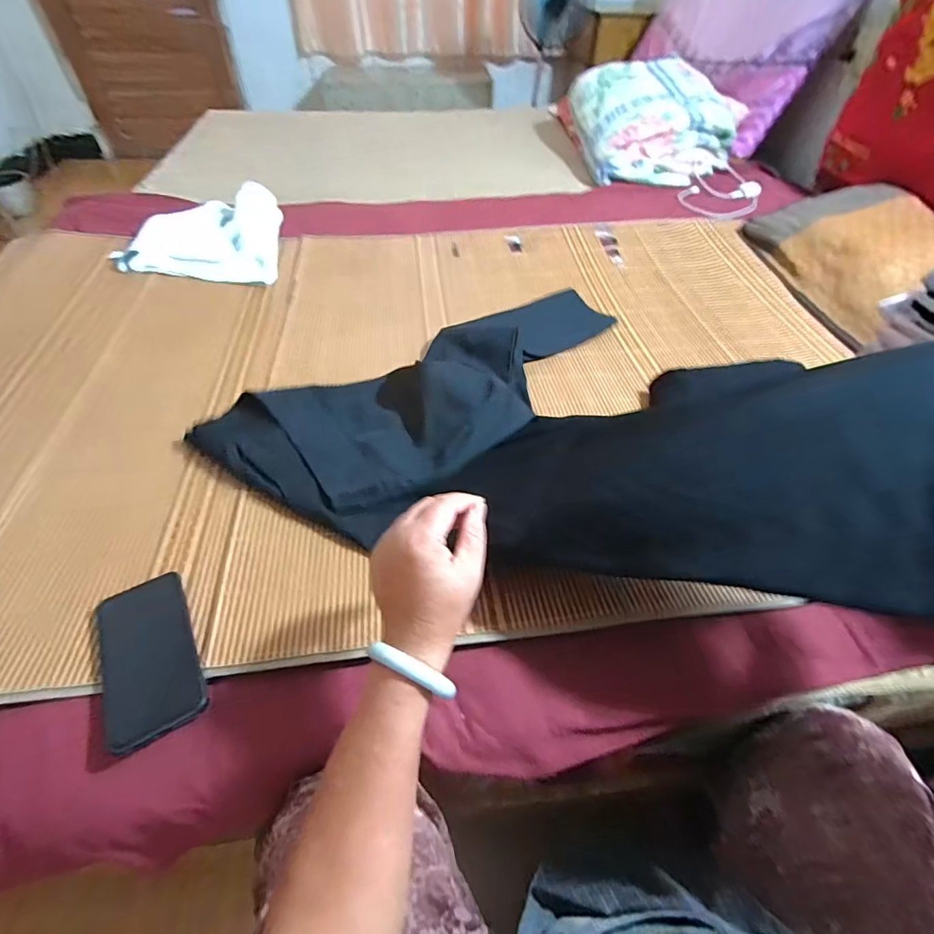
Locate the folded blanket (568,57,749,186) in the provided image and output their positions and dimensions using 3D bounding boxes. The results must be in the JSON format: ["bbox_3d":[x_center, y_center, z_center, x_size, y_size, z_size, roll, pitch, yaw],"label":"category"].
[{"bbox_3d":[0.573,-1.035,1.405,0.453,0.206,0.411,-6,49,-6],"label":"folded blanket"}]

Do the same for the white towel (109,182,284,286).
[{"bbox_3d":[-0.522,-0.506,1.000,0.291,0.062,0.312,7,50,3],"label":"white towel"}]

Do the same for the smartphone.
[{"bbox_3d":[-0.301,0.175,0.443,0.076,0.010,0.154,-19,54,-26],"label":"smartphone"}]

